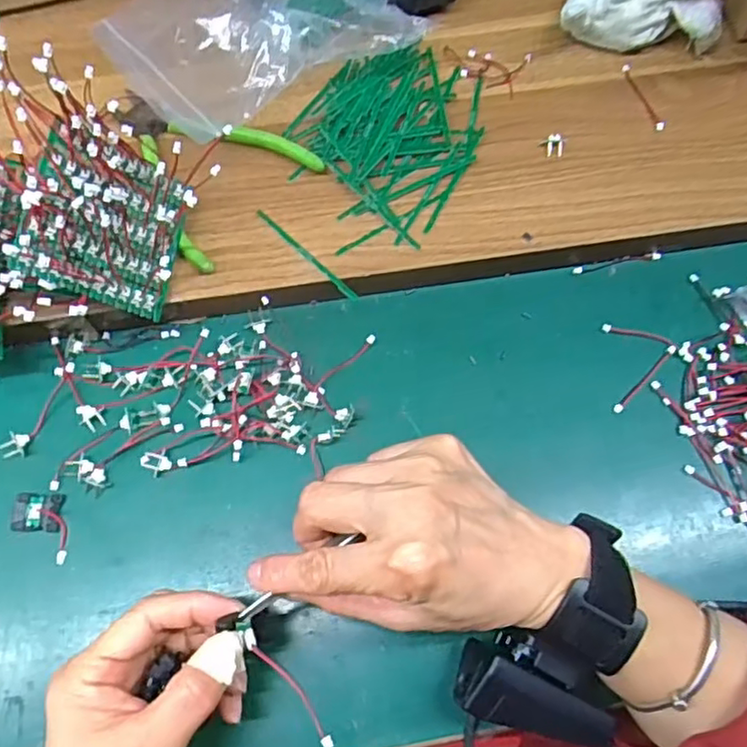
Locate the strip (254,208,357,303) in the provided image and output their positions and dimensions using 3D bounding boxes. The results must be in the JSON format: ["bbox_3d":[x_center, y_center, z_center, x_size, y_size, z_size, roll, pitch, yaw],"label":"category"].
[{"bbox_3d":[-0.042,-0.074,0.391,0.085,0.004,0.005,42,72,14],"label":"strip"}]

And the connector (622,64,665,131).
[{"bbox_3d":[0.180,-0.185,0.428,0.007,0.004,0.058,-13,69,-7],"label":"connector"}]

